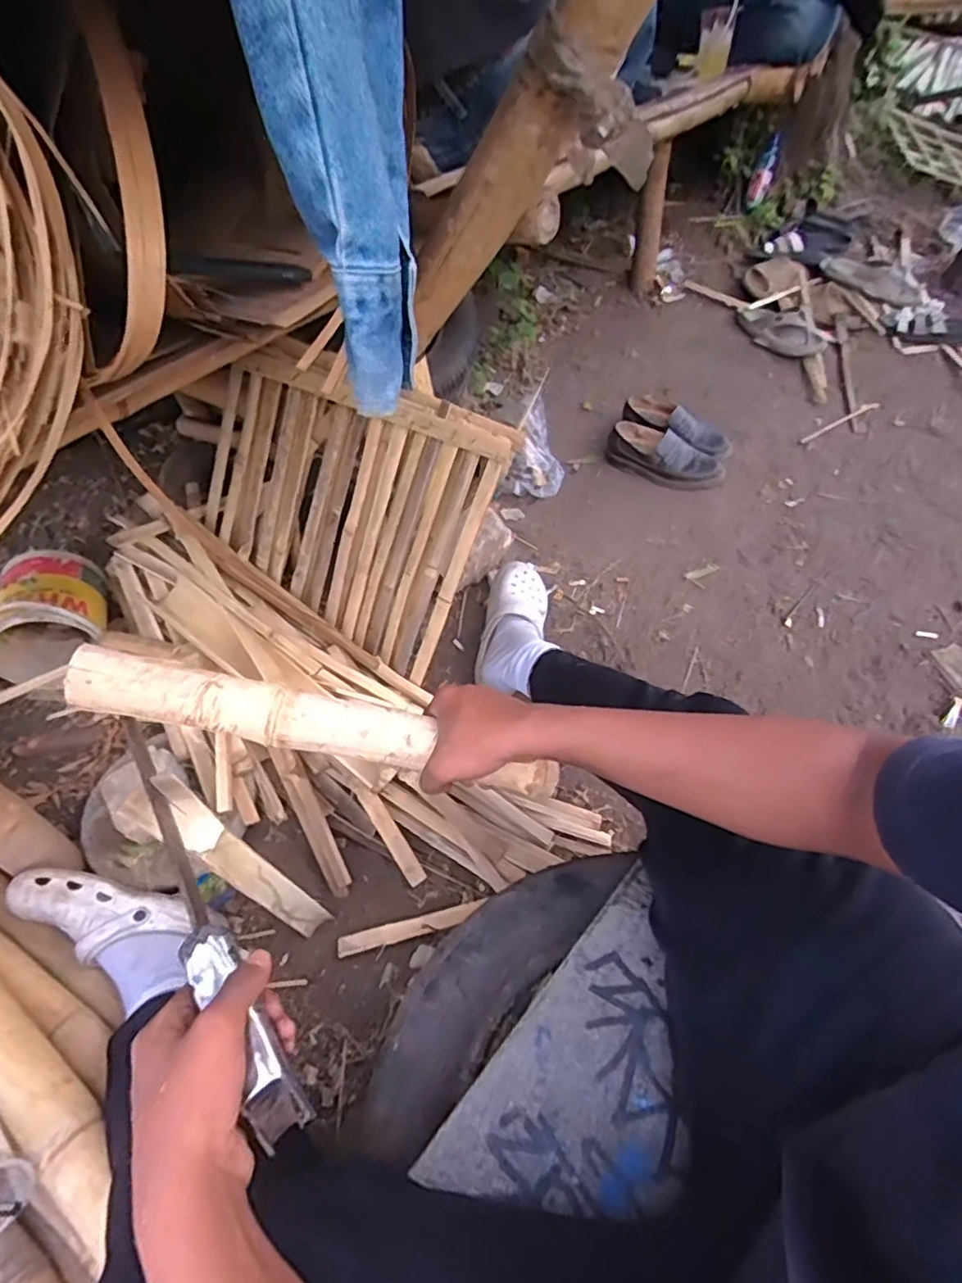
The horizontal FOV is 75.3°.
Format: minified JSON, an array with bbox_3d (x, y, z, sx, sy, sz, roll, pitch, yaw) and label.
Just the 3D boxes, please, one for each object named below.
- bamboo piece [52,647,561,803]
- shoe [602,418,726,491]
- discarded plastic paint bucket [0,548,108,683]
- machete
[{"bbox_3d":[-0.130,0.070,0.527,0.398,0.033,0.045,15,48,-8],"label":"bamboo piece"},{"bbox_3d":[0.419,-0.422,1.431,0.267,0.085,0.100,26,55,24],"label":"shoe"},{"bbox_3d":[-0.788,-0.058,1.131,0.187,0.153,0.189,-15,49,-9],"label":"discarded plastic paint bucket"},{"bbox_3d":[-0.203,0.181,0.440,0.031,0.038,0.319,-29,56,-20],"label":"machete"}]

